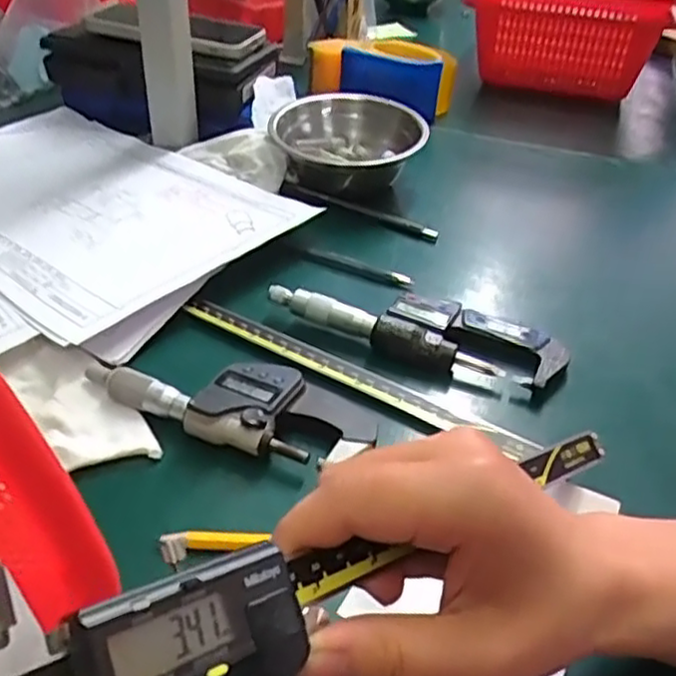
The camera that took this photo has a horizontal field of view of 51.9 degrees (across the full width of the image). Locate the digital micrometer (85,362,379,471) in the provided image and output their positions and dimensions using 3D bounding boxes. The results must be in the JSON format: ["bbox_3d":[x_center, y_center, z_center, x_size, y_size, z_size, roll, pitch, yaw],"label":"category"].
[{"bbox_3d":[-0.058,0.030,0.370,0.157,0.018,0.053,14,39,12],"label":"digital micrometer"}]

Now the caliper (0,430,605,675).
[{"bbox_3d":[0.031,0.088,0.231,0.267,0.013,0.078,-1,70,-44],"label":"caliper"}]

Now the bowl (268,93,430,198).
[{"bbox_3d":[0.008,-0.162,0.590,0.121,0.055,0.121,3,38,-2],"label":"bowl"}]

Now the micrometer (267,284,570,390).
[{"bbox_3d":[0.048,-0.010,0.440,0.183,0.021,0.058,13,39,11],"label":"micrometer"}]

